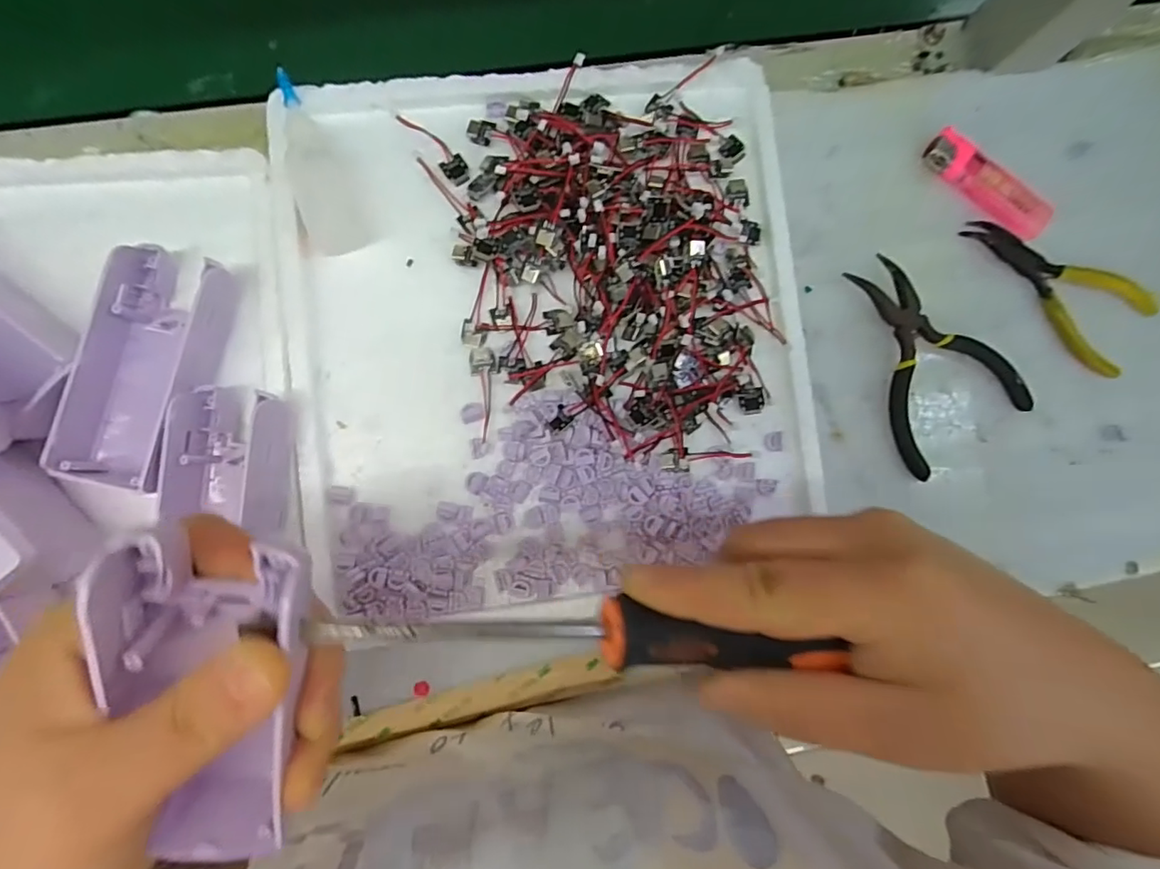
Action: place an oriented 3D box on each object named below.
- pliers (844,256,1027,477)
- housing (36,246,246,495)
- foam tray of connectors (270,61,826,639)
[{"bbox_3d":[0.193,-0.045,0.306,0.077,0.017,0.116,-27,89,-6],"label":"pliers"},{"bbox_3d":[-0.196,-0.031,0.249,0.046,0.024,0.106,12,85,-4],"label":"housing"},{"bbox_3d":[-0.013,-0.048,0.278,0.250,0.037,0.265,-5,86,-5],"label":"foam tray of connectors"}]

